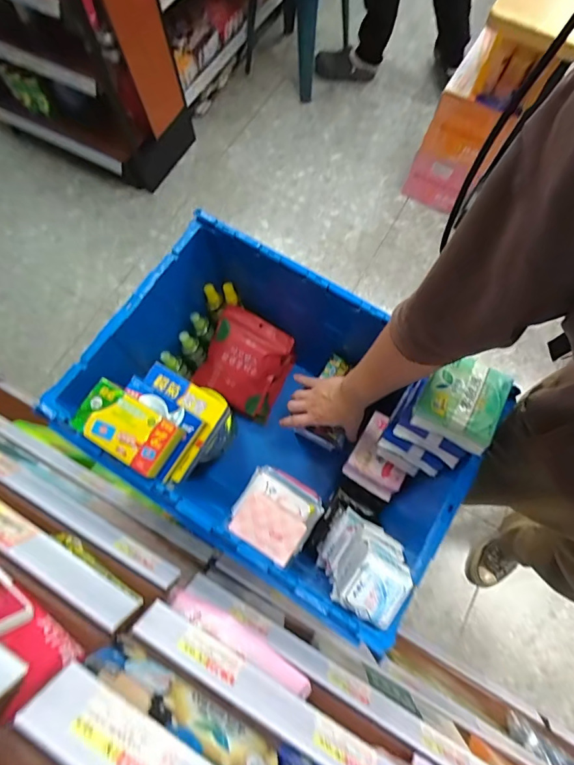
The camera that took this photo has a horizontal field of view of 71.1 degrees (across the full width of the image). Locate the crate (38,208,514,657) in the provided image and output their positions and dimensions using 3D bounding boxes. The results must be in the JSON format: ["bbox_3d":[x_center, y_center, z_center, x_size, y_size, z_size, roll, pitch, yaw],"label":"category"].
[{"bbox_3d":[-0.019,0.069,0.731,0.580,0.407,0.401,33,76,10],"label":"crate"}]

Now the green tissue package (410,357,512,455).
[{"bbox_3d":[0.237,0.021,0.541,0.099,0.031,0.115,28,75,8],"label":"green tissue package"}]

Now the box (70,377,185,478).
[{"bbox_3d":[-0.219,0.059,0.544,0.136,0.027,0.075,31,75,9],"label":"box"}]

